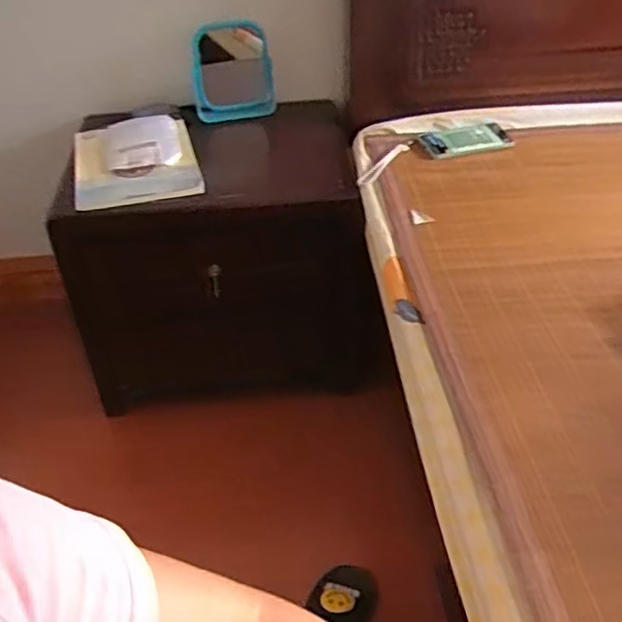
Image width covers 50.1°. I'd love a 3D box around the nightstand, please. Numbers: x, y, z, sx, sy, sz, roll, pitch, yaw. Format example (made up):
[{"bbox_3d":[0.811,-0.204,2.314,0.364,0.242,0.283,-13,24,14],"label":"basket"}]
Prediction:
[{"bbox_3d":[-0.152,-0.100,1.311,0.554,0.452,0.363,-1,40,3],"label":"nightstand"}]

